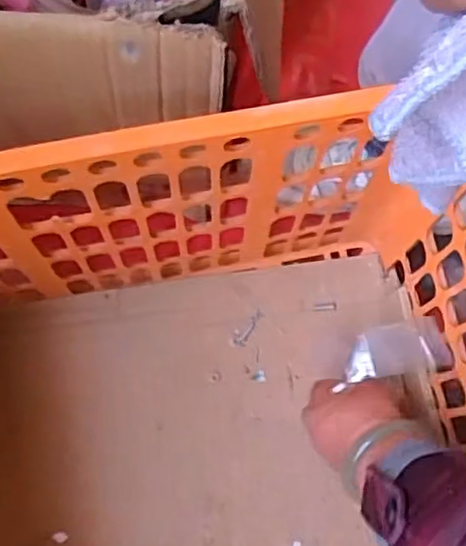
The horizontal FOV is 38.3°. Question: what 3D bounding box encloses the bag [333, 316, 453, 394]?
[{"bbox_3d":[0.133,0.064,0.560,0.009,0.097,0.045,-13,87,-45],"label":"bag"}]

